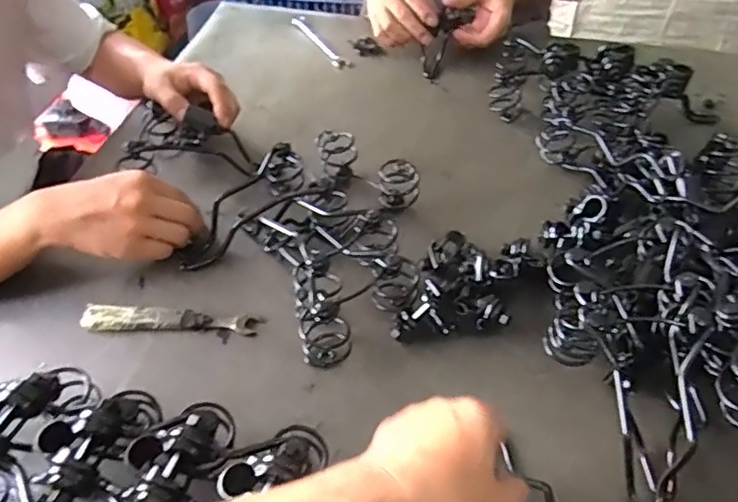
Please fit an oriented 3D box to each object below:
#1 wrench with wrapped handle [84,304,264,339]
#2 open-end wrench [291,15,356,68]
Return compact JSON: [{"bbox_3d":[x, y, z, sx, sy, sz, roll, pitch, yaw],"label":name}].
[{"bbox_3d":[-0.187,0.066,0.541,0.165,0.018,0.020,1,48,2],"label":"wrench with wrapped handle"},{"bbox_3d":[-0.078,-0.334,0.914,0.028,0.010,0.172,-26,53,-21],"label":"open-end wrench"}]

